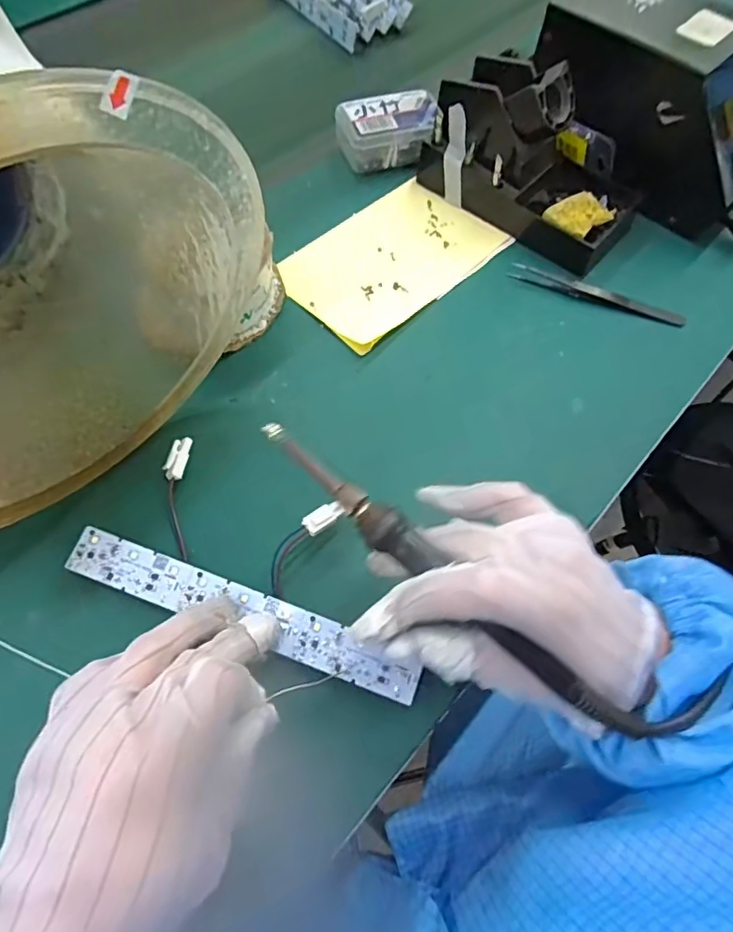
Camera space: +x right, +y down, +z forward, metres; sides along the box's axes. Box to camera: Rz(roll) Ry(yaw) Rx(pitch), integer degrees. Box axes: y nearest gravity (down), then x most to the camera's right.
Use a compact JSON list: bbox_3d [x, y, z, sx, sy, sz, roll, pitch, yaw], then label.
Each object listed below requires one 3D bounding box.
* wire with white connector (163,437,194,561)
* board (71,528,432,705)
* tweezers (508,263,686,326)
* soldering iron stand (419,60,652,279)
[{"bbox_3d":[-0.106,0.017,0.309,0.016,0.007,0.072,-10,63,-7],"label":"wire with white connector"},{"bbox_3d":[-0.065,0.075,0.277,0.189,0.005,0.023,19,63,7],"label":"board"},{"bbox_3d":[0.171,-0.128,0.399,0.127,0.005,0.020,22,64,9],"label":"tweezers"},{"bbox_3d":[0.133,-0.239,0.408,0.163,0.084,0.099,37,67,16],"label":"soldering iron stand"}]

